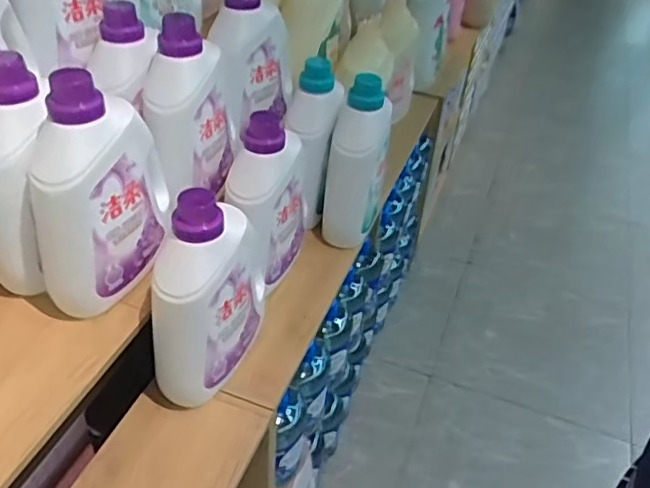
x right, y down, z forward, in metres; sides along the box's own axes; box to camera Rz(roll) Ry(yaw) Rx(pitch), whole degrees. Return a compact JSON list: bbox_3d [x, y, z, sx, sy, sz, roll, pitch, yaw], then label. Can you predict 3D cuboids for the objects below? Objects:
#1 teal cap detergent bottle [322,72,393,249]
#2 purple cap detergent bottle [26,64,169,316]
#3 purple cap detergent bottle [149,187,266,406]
[{"bbox_3d":[0.064,-0.161,1.204,0.107,0.356,0.138,8,39,4],"label":"teal cap detergent bottle"},{"bbox_3d":[-0.304,-0.080,0.826,0.084,0.302,0.199,21,42,19],"label":"purple cap detergent bottle"},{"bbox_3d":[-0.166,0.063,0.864,0.088,0.298,0.182,18,41,15],"label":"purple cap detergent bottle"}]

